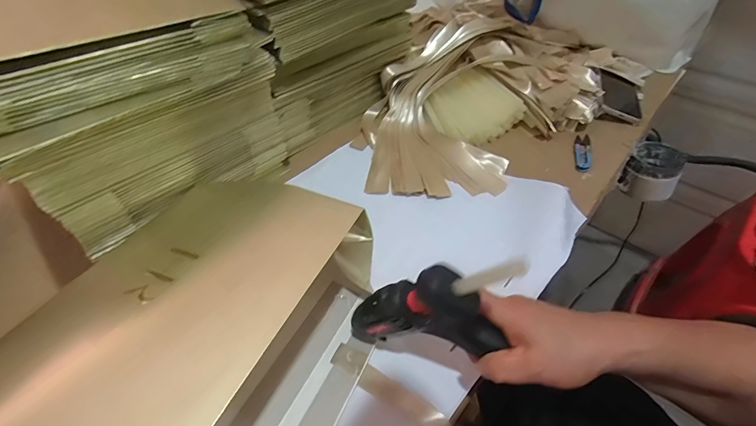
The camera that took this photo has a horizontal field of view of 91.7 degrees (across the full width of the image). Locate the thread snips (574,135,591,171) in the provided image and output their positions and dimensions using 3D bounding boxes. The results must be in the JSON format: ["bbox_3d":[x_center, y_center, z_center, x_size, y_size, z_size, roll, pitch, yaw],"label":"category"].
[{"bbox_3d":[0.348,-0.103,0.625,0.024,0.009,0.097,15,49,15],"label":"thread snips"}]

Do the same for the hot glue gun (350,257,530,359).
[{"bbox_3d":[0.039,0.074,0.308,0.129,0.147,0.028,13,49,13],"label":"hot glue gun"}]

